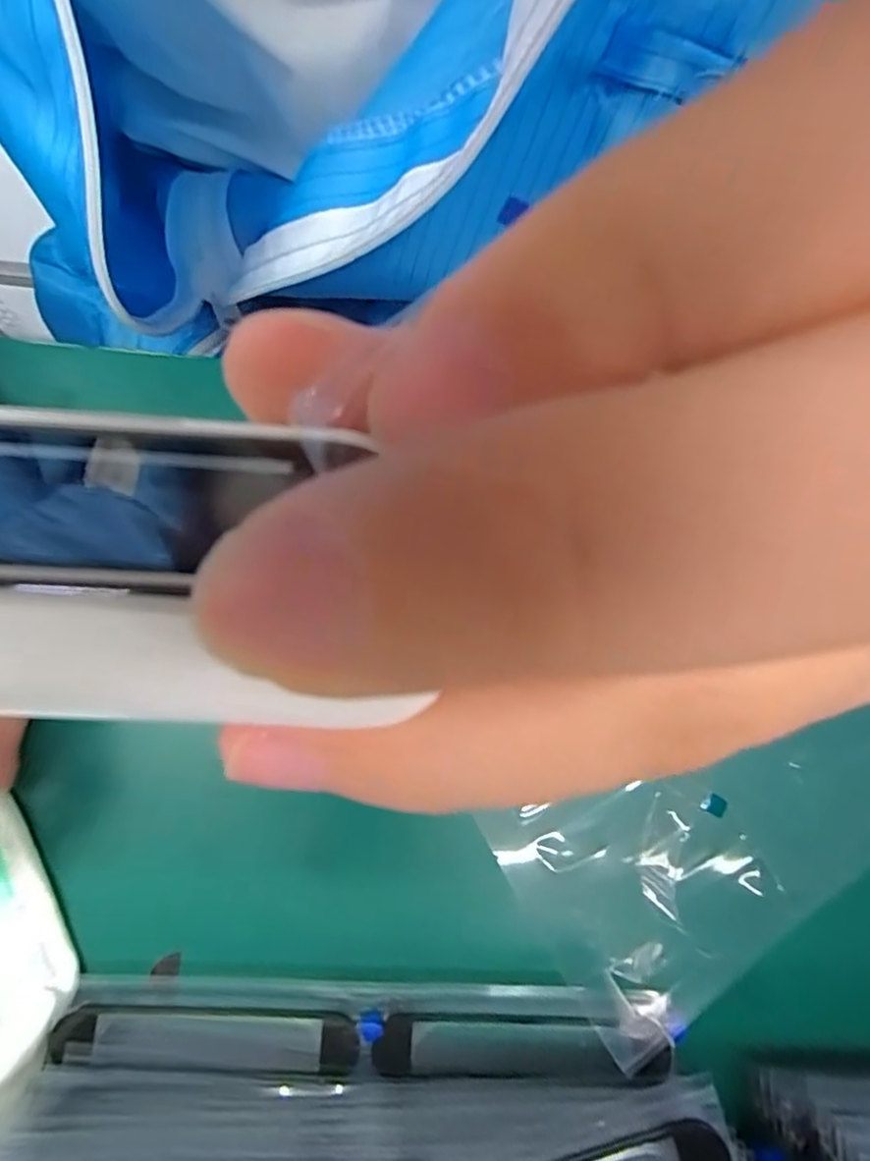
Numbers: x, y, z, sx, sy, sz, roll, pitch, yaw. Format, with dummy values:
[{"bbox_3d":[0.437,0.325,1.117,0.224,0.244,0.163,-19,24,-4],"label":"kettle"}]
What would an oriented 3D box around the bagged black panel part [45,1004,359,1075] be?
[{"bbox_3d":[-0.061,0.124,0.159,0.079,0.007,0.016,3,78,-2],"label":"bagged black panel part"}]

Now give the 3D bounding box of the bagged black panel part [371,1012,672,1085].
[{"bbox_3d":[0.024,0.126,0.159,0.078,0.005,0.013,0,54,2],"label":"bagged black panel part"}]

